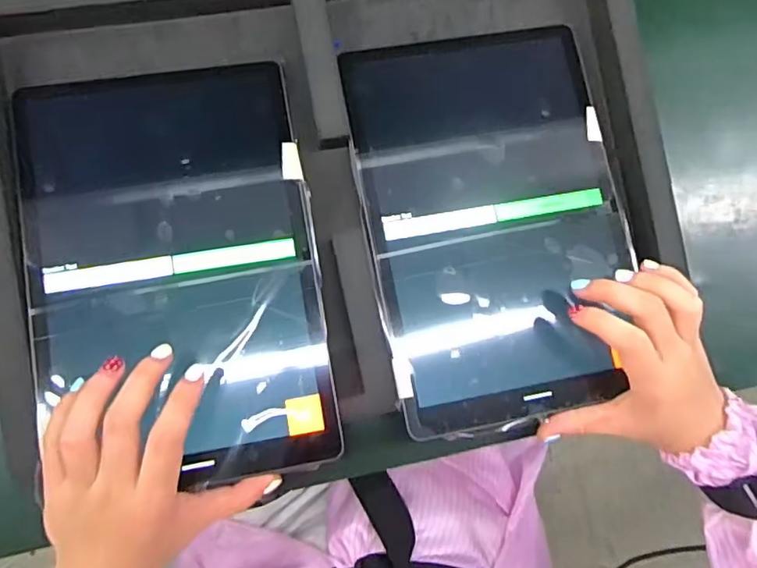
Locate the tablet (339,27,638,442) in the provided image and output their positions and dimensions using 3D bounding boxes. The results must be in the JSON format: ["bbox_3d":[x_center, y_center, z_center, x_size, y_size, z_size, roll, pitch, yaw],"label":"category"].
[{"bbox_3d":[0.075,-0.041,0.371,0.164,0.006,0.252,-11,82,-6],"label":"tablet"}]

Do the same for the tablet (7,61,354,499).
[{"bbox_3d":[-0.121,-0.010,0.348,0.165,0.010,0.253,-8,82,-8],"label":"tablet"}]

